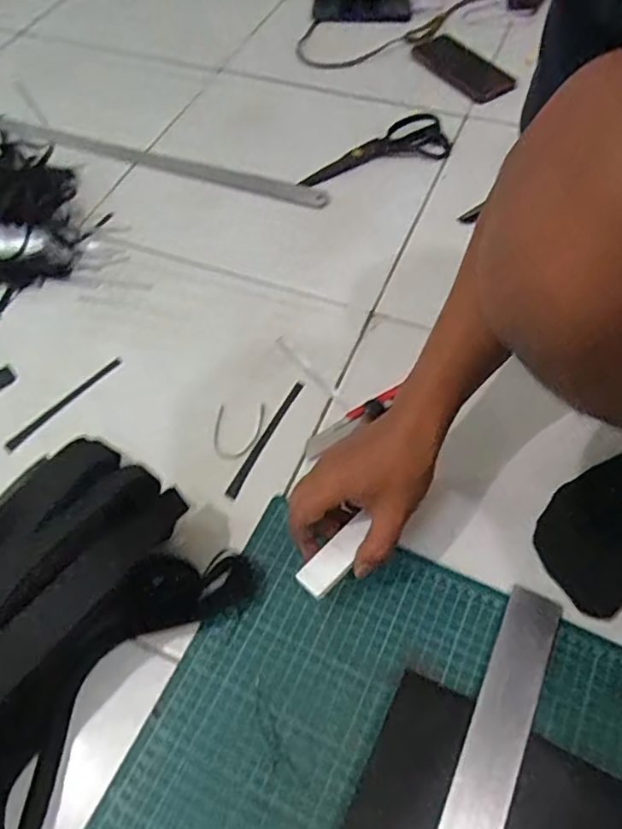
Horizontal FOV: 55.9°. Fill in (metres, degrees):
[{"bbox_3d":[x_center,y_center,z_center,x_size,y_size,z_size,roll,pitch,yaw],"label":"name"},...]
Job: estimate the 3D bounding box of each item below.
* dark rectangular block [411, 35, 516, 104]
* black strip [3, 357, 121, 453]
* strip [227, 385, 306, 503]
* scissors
[{"bbox_3d":[0.232,-0.537,0.909,0.088,0.011,0.175,-27,61,-15],"label":"dark rectangular block"},{"bbox_3d":[-0.256,-0.013,0.608,0.013,0.005,0.143,35,65,21],"label":"black strip"},{"bbox_3d":[-0.043,0.022,0.572,0.011,0.004,0.140,25,64,12],"label":"strip"},{"bbox_3d":[0.084,-0.351,0.786,0.224,0.021,0.083,-22,60,-12],"label":"scissors"}]

